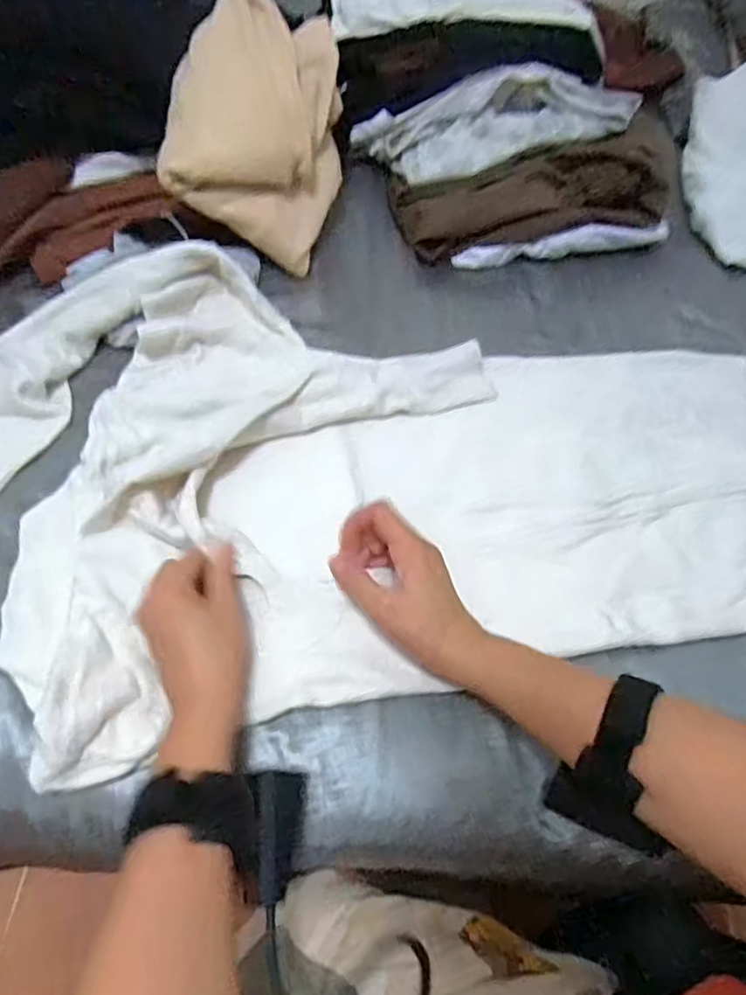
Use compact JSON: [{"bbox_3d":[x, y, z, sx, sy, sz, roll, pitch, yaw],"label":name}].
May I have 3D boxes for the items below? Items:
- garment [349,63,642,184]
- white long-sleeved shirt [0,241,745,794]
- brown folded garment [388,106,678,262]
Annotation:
[{"bbox_3d":[0.133,-0.396,0.676,0.296,0.079,0.096,-3,61,-6],"label":"garment"},{"bbox_3d":[0.015,-0.044,0.511,0.688,0.054,0.393,-10,62,-10],"label":"white long-sleeved shirt"},{"bbox_3d":[0.169,-0.320,0.661,0.283,0.063,0.107,-12,61,4],"label":"brown folded garment"}]

